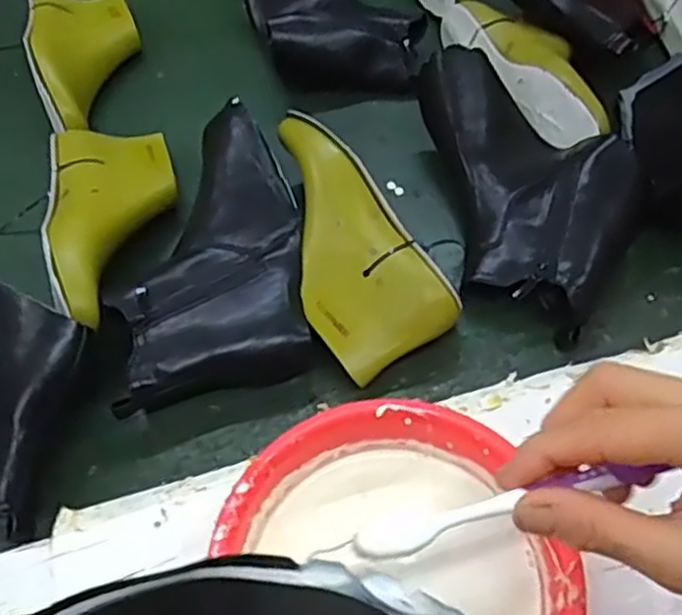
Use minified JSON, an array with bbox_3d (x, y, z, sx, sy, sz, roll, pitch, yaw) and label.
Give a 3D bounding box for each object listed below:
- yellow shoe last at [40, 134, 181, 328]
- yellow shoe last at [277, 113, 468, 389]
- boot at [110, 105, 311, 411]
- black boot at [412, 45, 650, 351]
[{"bbox_3d":[-0.192,-0.072,0.631,0.104,0.071,0.230,-12,55,-4],"label":"yellow shoe last"},{"bbox_3d":[0.008,-0.058,0.600,0.110,0.070,0.234,-17,56,-8],"label":"yellow shoe last"},{"bbox_3d":[-0.105,-0.041,0.601,0.145,0.076,0.254,-8,55,-2],"label":"boot"},{"bbox_3d":[0.162,-0.102,0.619,0.145,0.082,0.268,-13,55,-5],"label":"black boot"}]

